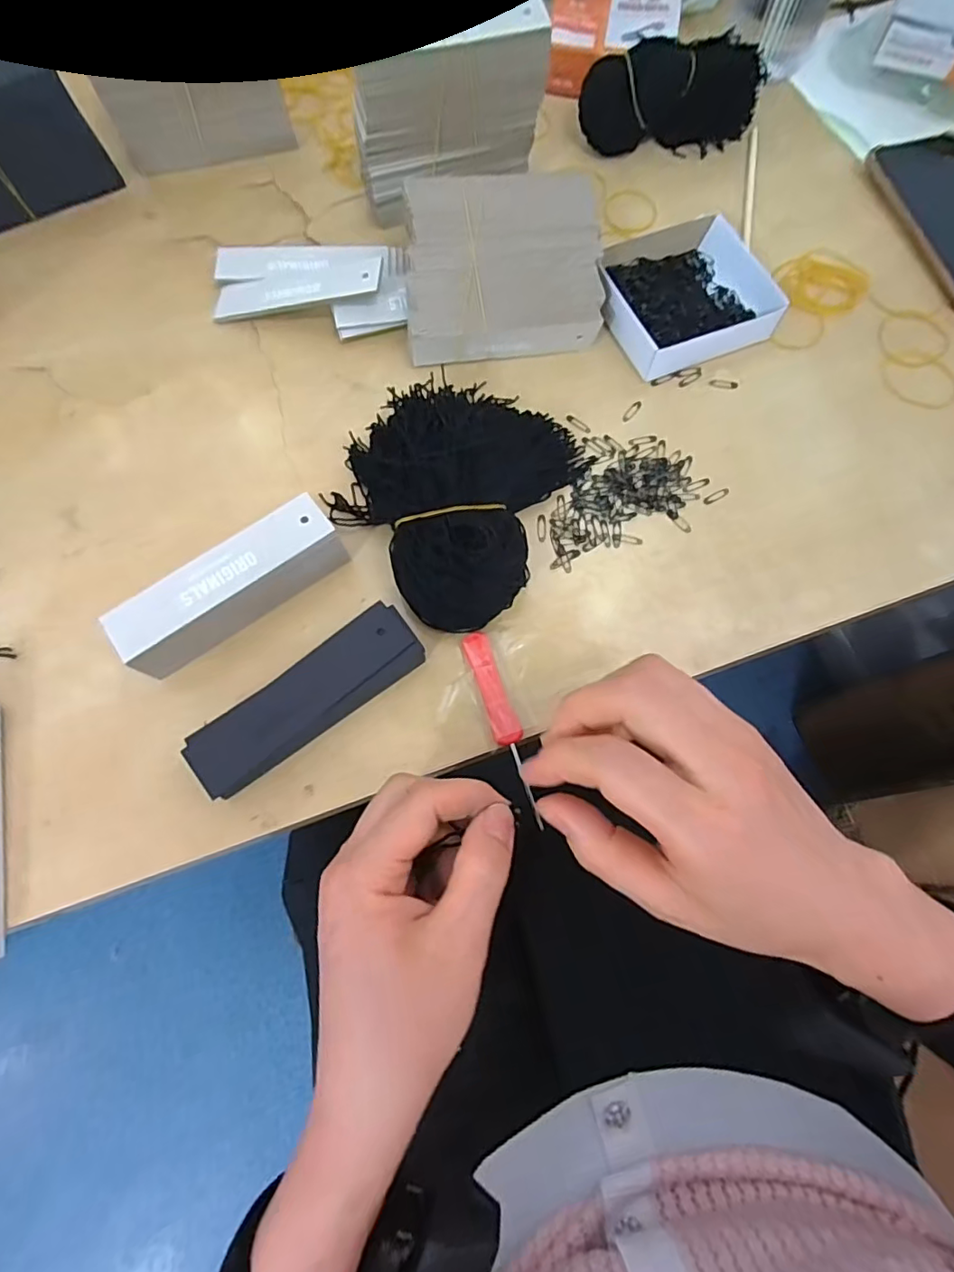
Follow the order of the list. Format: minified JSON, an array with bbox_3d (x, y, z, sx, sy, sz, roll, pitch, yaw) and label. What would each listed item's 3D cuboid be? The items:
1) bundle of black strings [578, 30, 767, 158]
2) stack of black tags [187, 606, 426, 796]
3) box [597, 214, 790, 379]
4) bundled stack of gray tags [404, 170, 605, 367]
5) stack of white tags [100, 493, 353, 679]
[{"bbox_3d":[0.162,-0.442,0.451,0.150,0.050,0.047,-11,72,-5],"label":"bundle of black strings"},{"bbox_3d":[-0.089,0.033,0.297,0.126,0.021,0.039,-36,77,-12],"label":"stack of black tags"},{"bbox_3d":[0.146,-0.248,0.398,0.112,0.028,0.108,-22,73,-8],"label":"box"},{"bbox_3d":[0.017,-0.250,0.377,0.129,0.028,0.113,-6,91,-9],"label":"bundled stack of gray tags"},{"bbox_3d":[-0.136,-0.028,0.311,0.124,0.037,0.034,-35,77,-11],"label":"stack of white tags"}]

